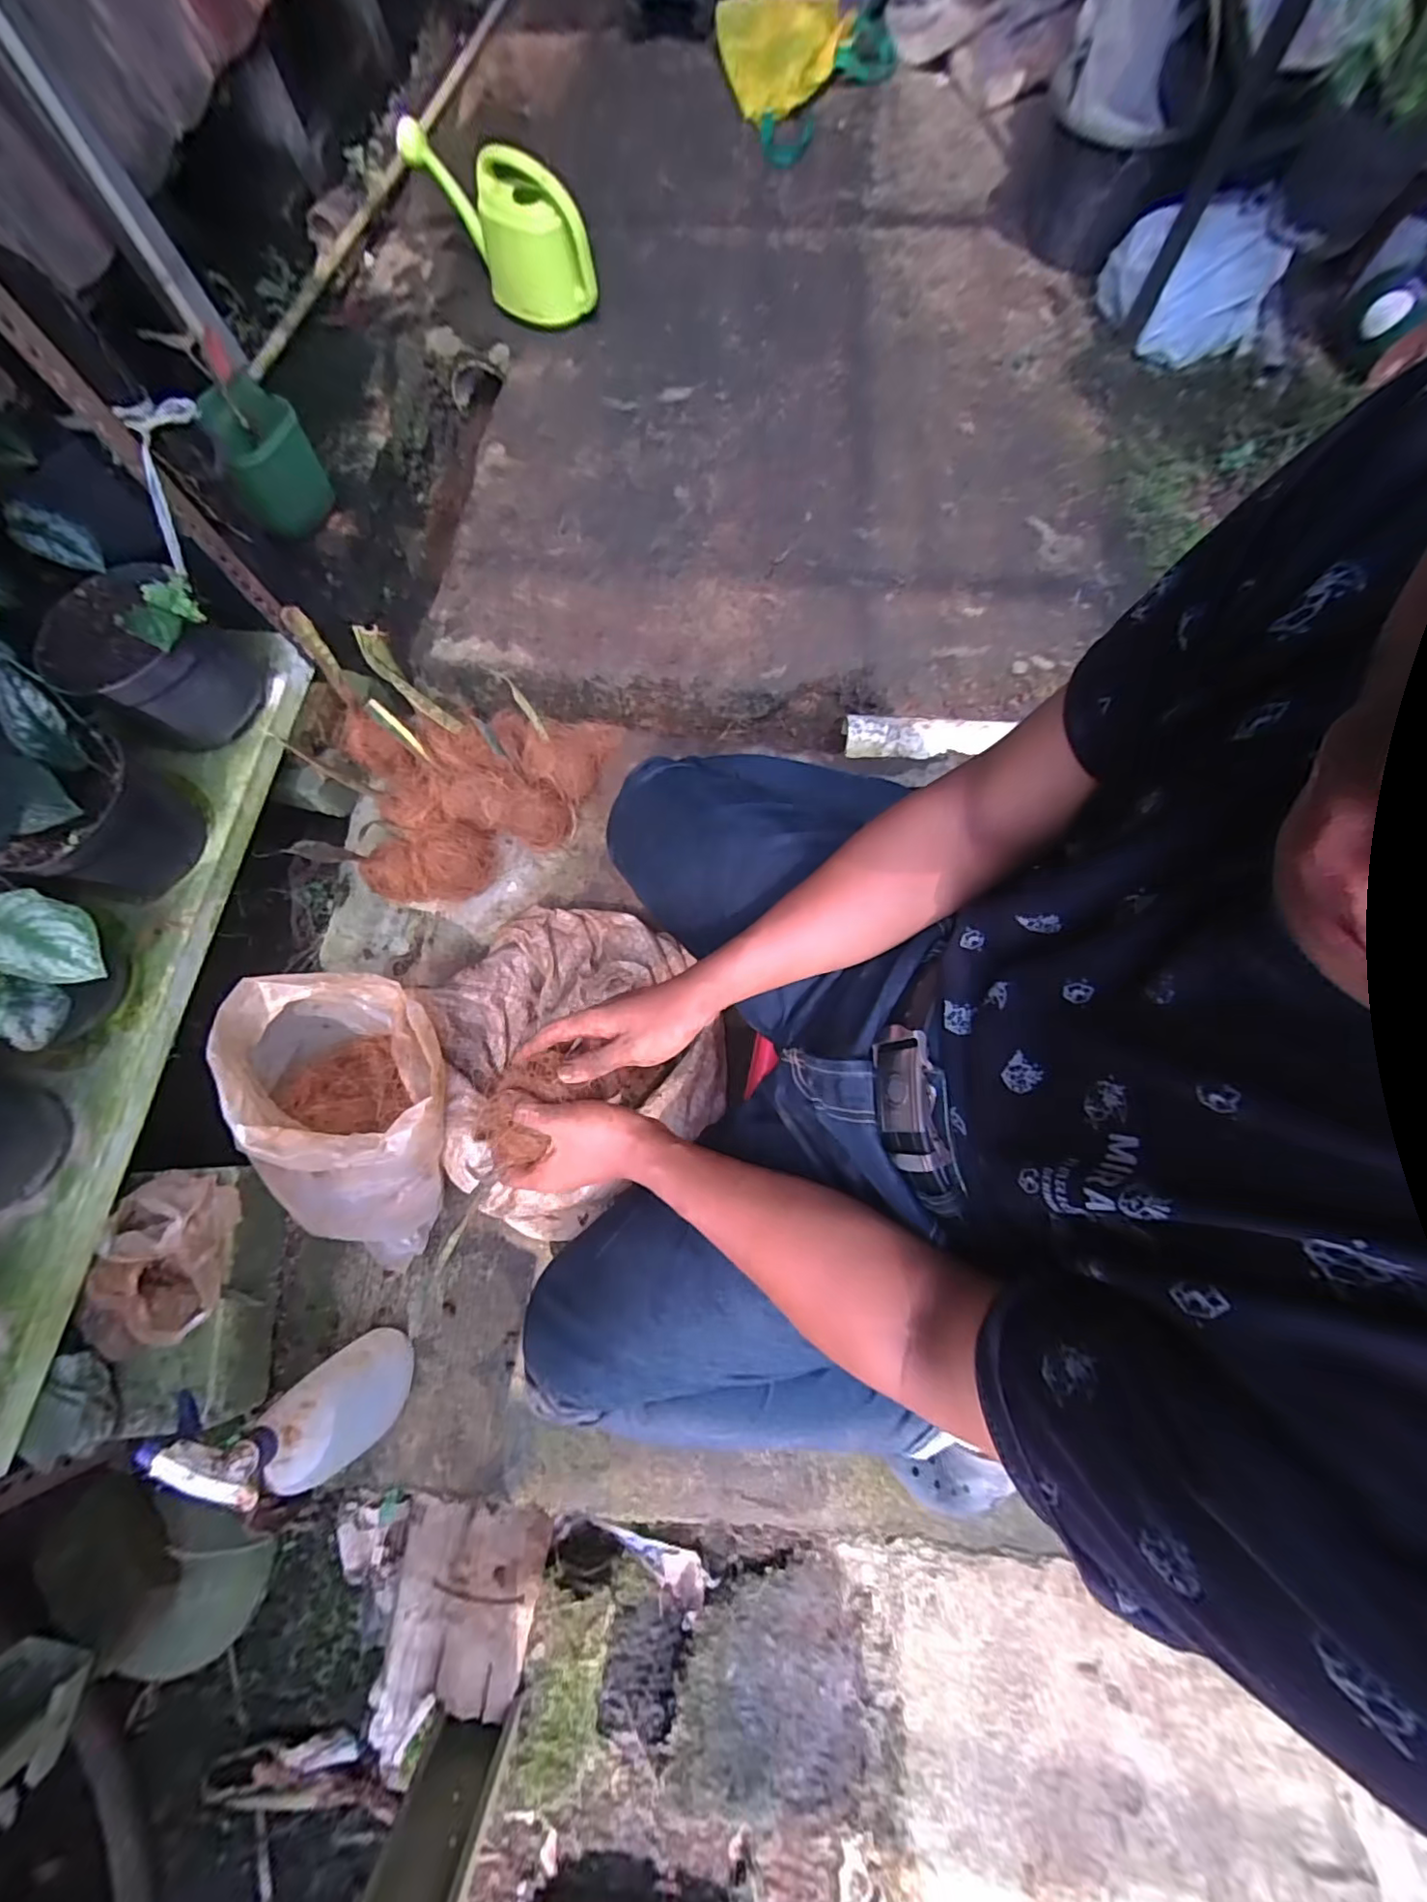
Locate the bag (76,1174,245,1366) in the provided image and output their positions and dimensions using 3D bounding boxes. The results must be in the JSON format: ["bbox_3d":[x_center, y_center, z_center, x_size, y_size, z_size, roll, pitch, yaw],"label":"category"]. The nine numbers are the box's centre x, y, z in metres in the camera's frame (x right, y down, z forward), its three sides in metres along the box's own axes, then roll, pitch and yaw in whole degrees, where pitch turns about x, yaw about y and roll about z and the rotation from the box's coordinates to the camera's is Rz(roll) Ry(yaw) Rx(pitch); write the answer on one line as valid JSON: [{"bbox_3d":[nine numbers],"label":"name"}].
[{"bbox_3d":[-0.597,0.332,0.657,0.091,0.080,0.169,-13,75,-1],"label":"bag"}]

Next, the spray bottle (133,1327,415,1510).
[{"bbox_3d":[-0.389,0.441,0.581,0.077,0.246,0.129,-33,77,-7],"label":"spray bottle"}]

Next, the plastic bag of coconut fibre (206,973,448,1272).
[{"bbox_3d":[-0.358,0.181,0.629,0.199,0.237,0.288,-19,75,-3],"label":"plastic bag of coconut fibre"}]

